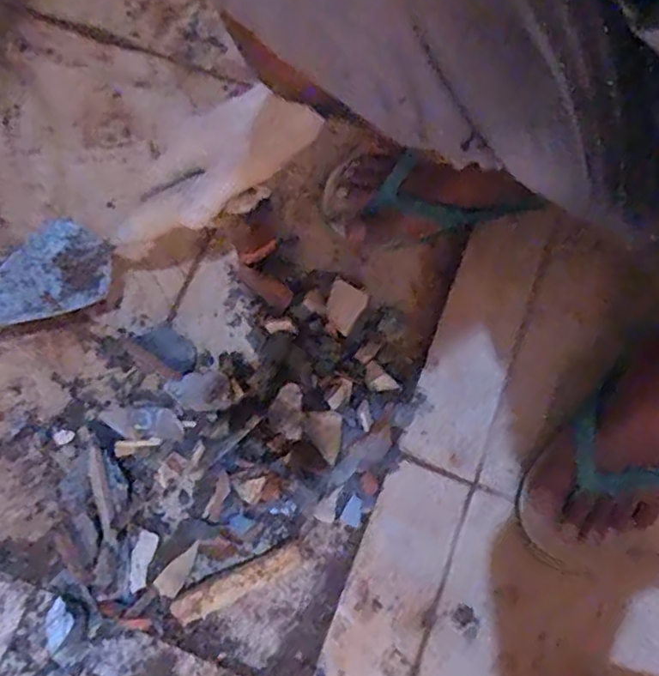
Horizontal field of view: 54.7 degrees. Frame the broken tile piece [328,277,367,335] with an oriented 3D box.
[{"bbox_3d":[0.013,-0.032,0.631,0.039,0.004,0.049,30,73,8],"label":"broken tile piece"}]

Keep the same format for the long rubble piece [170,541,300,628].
[{"bbox_3d":[-0.080,0.213,0.555,0.116,0.027,0.024,-24,74,-9],"label":"long rubble piece"}]

